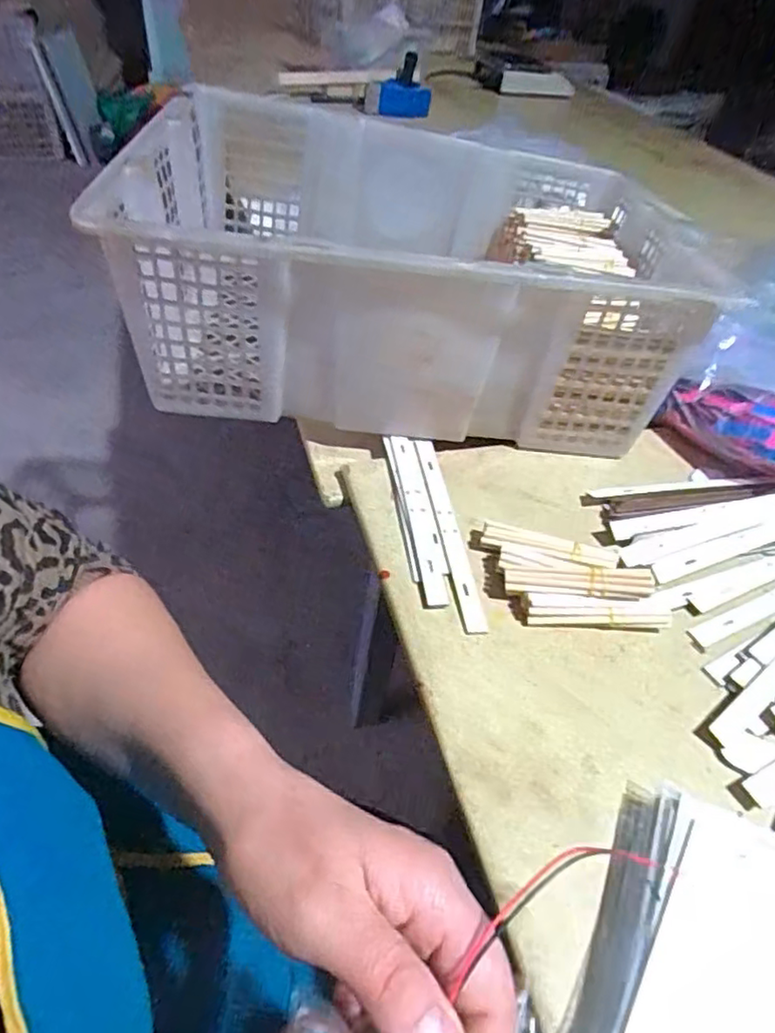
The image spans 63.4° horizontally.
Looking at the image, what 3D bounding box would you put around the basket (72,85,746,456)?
[{"bbox_3d":[0.027,-0.254,0.624,0.464,0.176,0.408,3,45,-5],"label":"basket"}]

